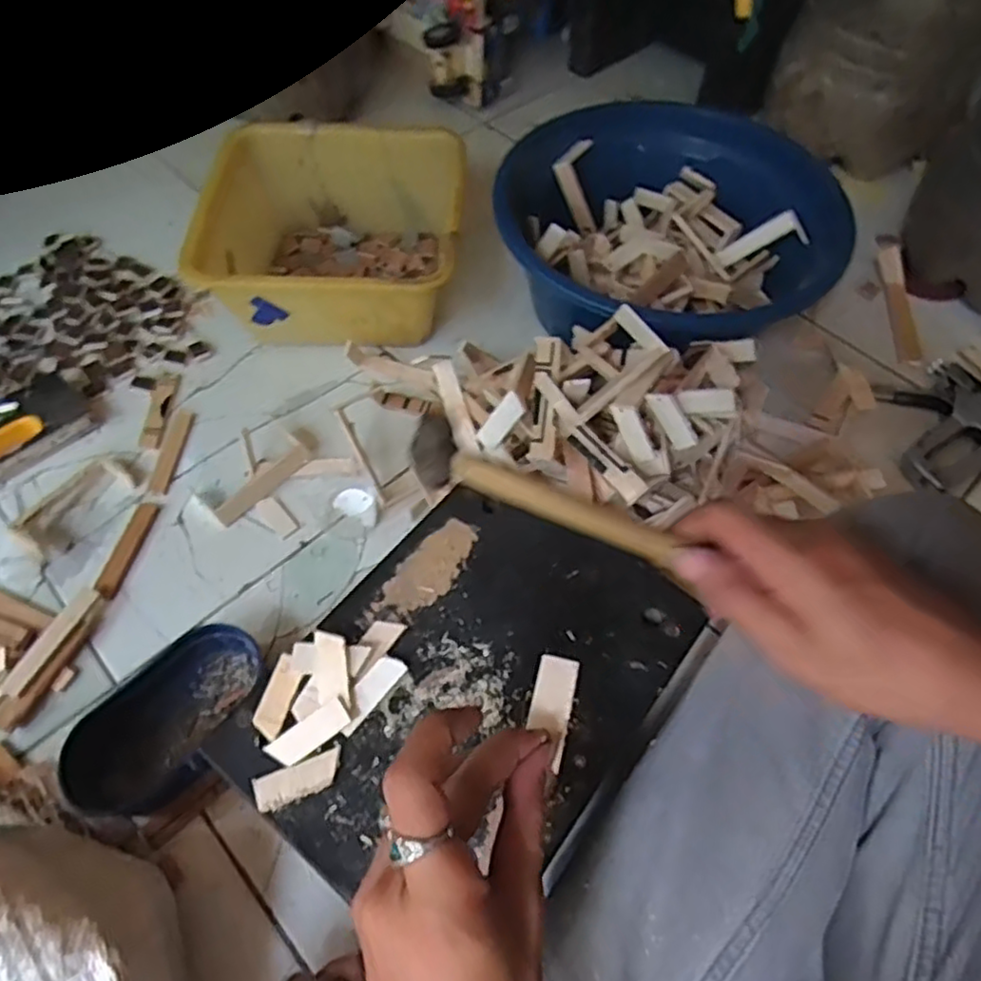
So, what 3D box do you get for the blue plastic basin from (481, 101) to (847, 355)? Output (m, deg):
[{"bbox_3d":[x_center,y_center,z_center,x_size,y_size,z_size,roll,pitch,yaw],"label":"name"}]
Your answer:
[{"bbox_3d":[0.187,-0.275,0.751,0.346,0.130,0.346,1,57,-1],"label":"blue plastic basin"}]

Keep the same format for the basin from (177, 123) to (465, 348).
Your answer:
[{"bbox_3d":[-0.174,-0.278,0.774,0.274,0.135,0.257,1,57,-1],"label":"basin"}]

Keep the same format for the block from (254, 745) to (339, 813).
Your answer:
[{"bbox_3d":[-0.113,0.172,0.406,0.051,0.004,0.021,-18,60,-13],"label":"block"}]

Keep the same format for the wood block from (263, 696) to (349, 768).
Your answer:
[{"bbox_3d":[-0.110,0.148,0.418,0.052,0.008,0.020,-33,63,-6],"label":"wood block"}]

